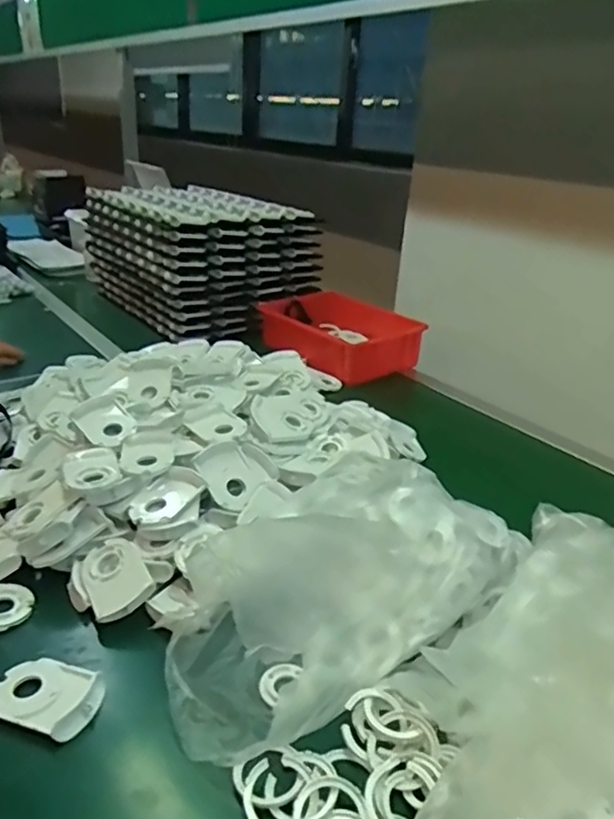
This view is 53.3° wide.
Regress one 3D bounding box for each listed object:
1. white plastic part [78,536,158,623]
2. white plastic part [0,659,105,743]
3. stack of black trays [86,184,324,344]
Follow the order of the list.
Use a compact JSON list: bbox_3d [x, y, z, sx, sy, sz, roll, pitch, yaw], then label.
[{"bbox_3d":[-0.182,0.158,0.577,0.058,0.016,0.082,-35,46,-16],"label":"white plastic part"},{"bbox_3d":[-0.204,0.223,0.481,0.083,0.021,0.058,12,27,17],"label":"white plastic part"},{"bbox_3d":[-0.266,-0.379,1.467,0.379,0.242,0.493,-15,32,-34],"label":"stack of black trays"}]

